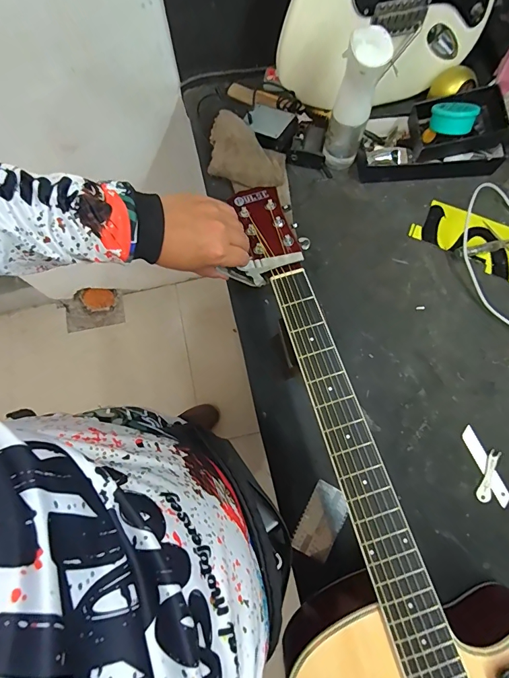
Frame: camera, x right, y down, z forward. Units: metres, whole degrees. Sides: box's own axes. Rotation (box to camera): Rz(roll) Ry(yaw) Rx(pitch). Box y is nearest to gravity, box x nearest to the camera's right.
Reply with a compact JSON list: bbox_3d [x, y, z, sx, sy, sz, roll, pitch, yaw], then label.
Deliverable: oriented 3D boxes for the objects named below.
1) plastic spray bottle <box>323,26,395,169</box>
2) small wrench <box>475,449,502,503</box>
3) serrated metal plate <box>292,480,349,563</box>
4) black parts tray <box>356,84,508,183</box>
[{"bbox_3d":[0.137,-0.323,0.533,0.052,0.189,0.049,18,76,5],"label":"plastic spray bottle"},{"bbox_3d":[0.308,0.180,0.503,0.017,0.004,0.068,23,76,7],"label":"small wrench"},{"bbox_3d":[0.087,0.235,0.493,0.049,0.004,0.088,28,79,9],"label":"serrated metal plate"},{"bbox_3d":[0.269,-0.315,0.590,0.208,0.085,0.121,-5,75,-1],"label":"black parts tray"}]

